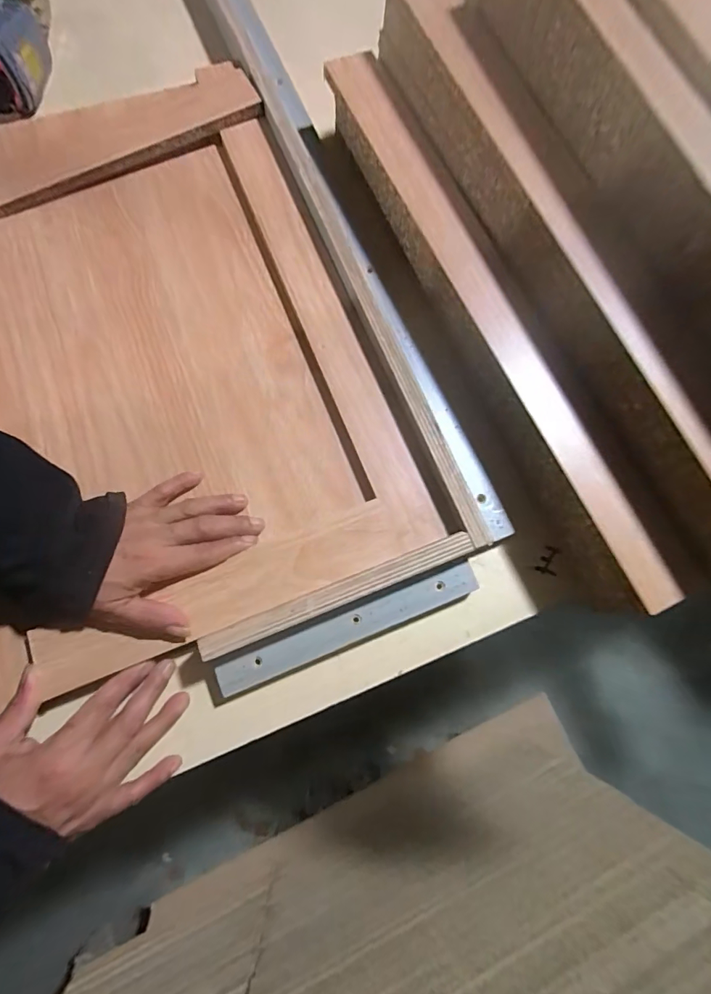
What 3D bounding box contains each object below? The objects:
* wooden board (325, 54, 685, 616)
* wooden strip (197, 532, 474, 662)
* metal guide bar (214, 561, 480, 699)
[{"bbox_3d":[0.108,-0.165,0.405,0.042,0.077,0.565,-22,77,-7],"label":"wooden board"},{"bbox_3d":[-0.011,0.075,0.346,0.219,0.028,0.017,-22,77,-7],"label":"wooden strip"},{"bbox_3d":[-0.003,0.104,0.353,0.218,0.008,0.024,-21,77,-7],"label":"metal guide bar"}]

